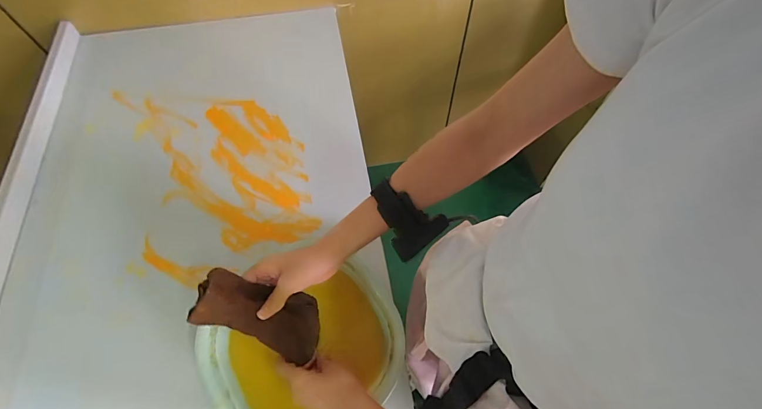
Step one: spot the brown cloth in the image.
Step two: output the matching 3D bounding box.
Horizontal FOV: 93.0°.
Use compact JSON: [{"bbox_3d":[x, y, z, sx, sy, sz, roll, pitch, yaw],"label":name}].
[{"bbox_3d":[-0.134,0.126,0.421,0.030,0.153,0.073,-10,52,48],"label":"brown cloth"}]

